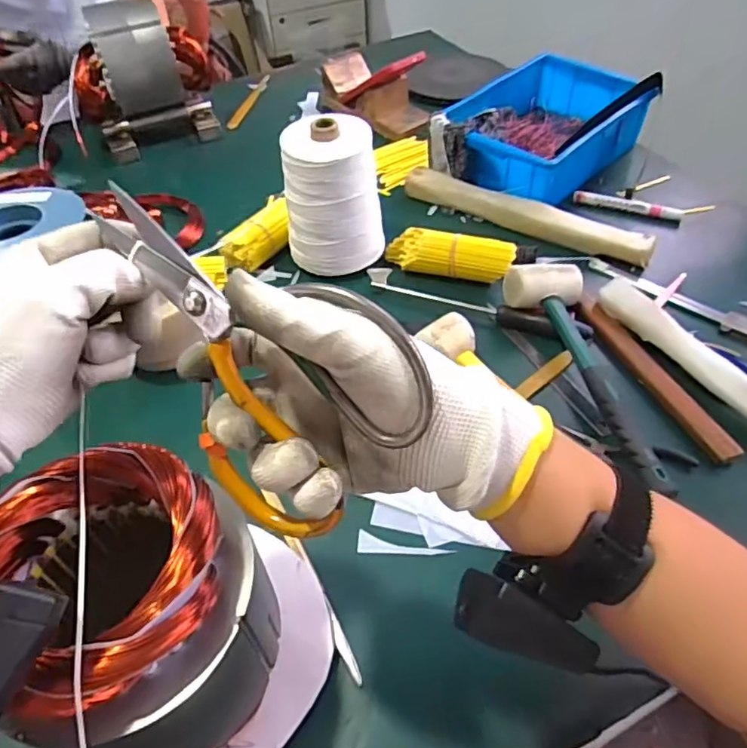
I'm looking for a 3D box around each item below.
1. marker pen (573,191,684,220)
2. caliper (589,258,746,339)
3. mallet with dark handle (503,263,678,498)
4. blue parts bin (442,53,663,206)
[{"bbox_3d":[0.341,-0.227,0.790,0.138,0.015,0.014,16,51,16],"label":"marker pen"},{"bbox_3d":[0.361,-0.084,0.672,0.062,0.019,0.226,-32,55,-23],"label":"caliper"},{"bbox_3d":[0.213,-0.008,0.573,0.077,0.056,0.270,-11,49,-7],"label":"mallet with dark handle"},{"bbox_3d":[0.250,-0.367,0.861,0.203,0.085,0.303,35,59,28],"label":"blue parts bin"}]

